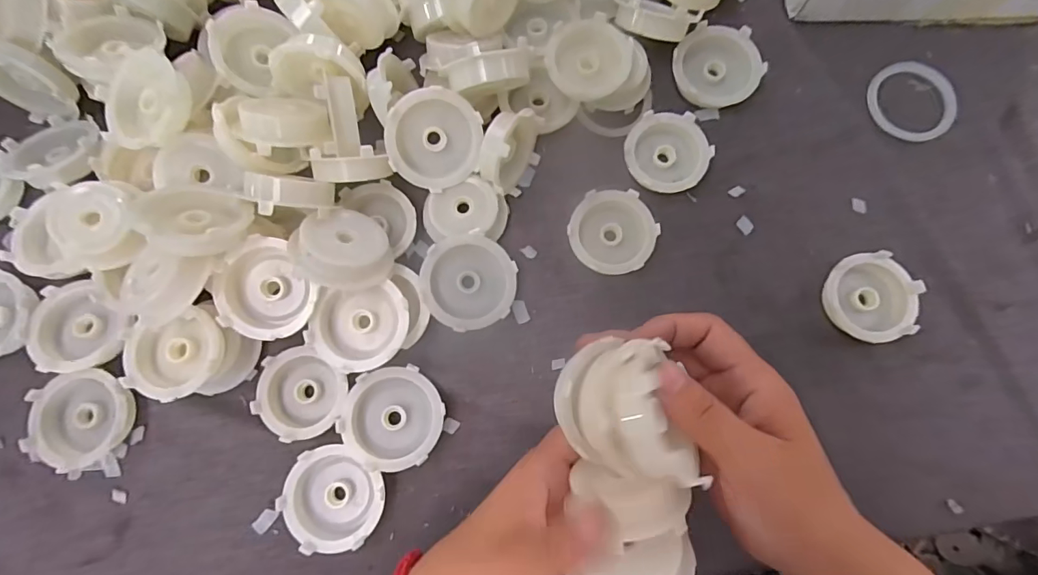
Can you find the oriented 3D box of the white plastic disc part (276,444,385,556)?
[{"bbox_3d":[-0.106,0.121,0.275,0.055,0.019,0.054,0,80,0],"label":"white plastic disc part"}]

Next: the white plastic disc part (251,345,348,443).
[{"bbox_3d":[-0.128,0.062,0.279,0.051,0.022,0.052,3,80,1],"label":"white plastic disc part"}]

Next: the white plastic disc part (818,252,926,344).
[{"bbox_3d":[0.220,0.006,0.299,0.052,0.017,0.053,-17,80,-3],"label":"white plastic disc part"}]

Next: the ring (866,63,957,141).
[{"bbox_3d":[0.273,-0.129,0.330,0.061,0.004,0.058,0,80,0],"label":"ring"}]

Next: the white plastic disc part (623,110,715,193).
[{"bbox_3d":[0.098,-0.091,0.316,0.055,0.017,0.047,18,81,3],"label":"white plastic disc part"}]

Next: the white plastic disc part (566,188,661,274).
[{"bbox_3d":[0.059,-0.034,0.306,0.054,0.017,0.052,0,80,0],"label":"white plastic disc part"}]

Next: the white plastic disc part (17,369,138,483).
[{"bbox_3d":[-0.262,0.081,0.284,0.051,0.015,0.061,1,80,0],"label":"white plastic disc part"}]

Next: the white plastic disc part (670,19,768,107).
[{"bbox_3d":[0.135,-0.152,0.327,0.056,0.014,0.055,-20,80,-3],"label":"white plastic disc part"}]

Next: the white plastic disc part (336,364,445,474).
[{"bbox_3d":[-0.073,0.076,0.280,0.055,0.018,0.057,0,80,0],"label":"white plastic disc part"}]

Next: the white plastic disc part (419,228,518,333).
[{"bbox_3d":[-0.030,-0.003,0.295,0.055,0.024,0.056,-16,80,-2],"label":"white plastic disc part"}]

